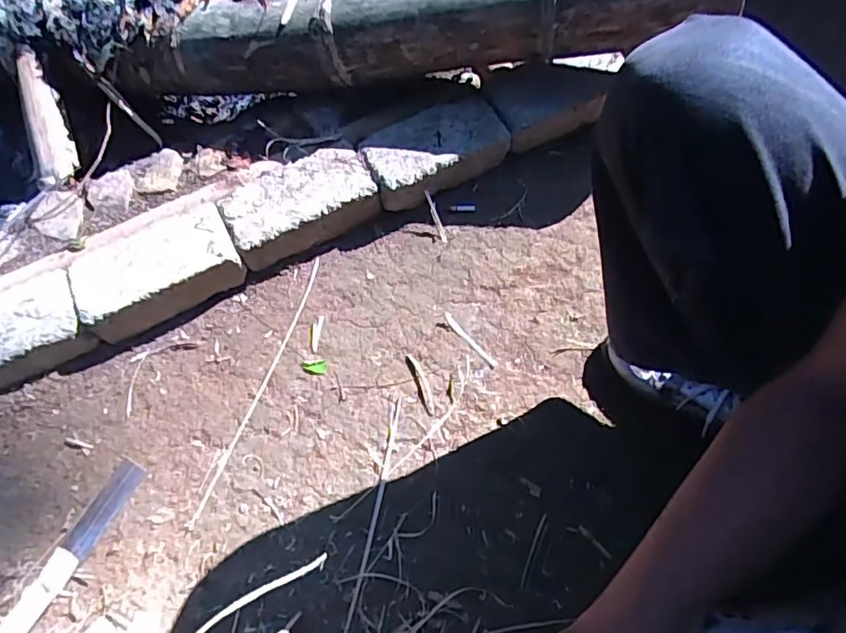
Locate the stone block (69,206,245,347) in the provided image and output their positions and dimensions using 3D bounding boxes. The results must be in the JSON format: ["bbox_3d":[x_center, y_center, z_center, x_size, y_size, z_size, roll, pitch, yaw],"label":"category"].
[{"bbox_3d":[-0.360,-0.065,0.774,0.209,0.077,0.122,-28,68,-7],"label":"stone block"}]

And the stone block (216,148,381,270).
[{"bbox_3d":[-0.180,-0.167,0.814,0.206,0.079,0.139,-27,68,-7],"label":"stone block"}]

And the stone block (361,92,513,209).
[{"bbox_3d":[0.017,-0.242,0.833,0.205,0.081,0.117,-24,67,-5],"label":"stone block"}]

